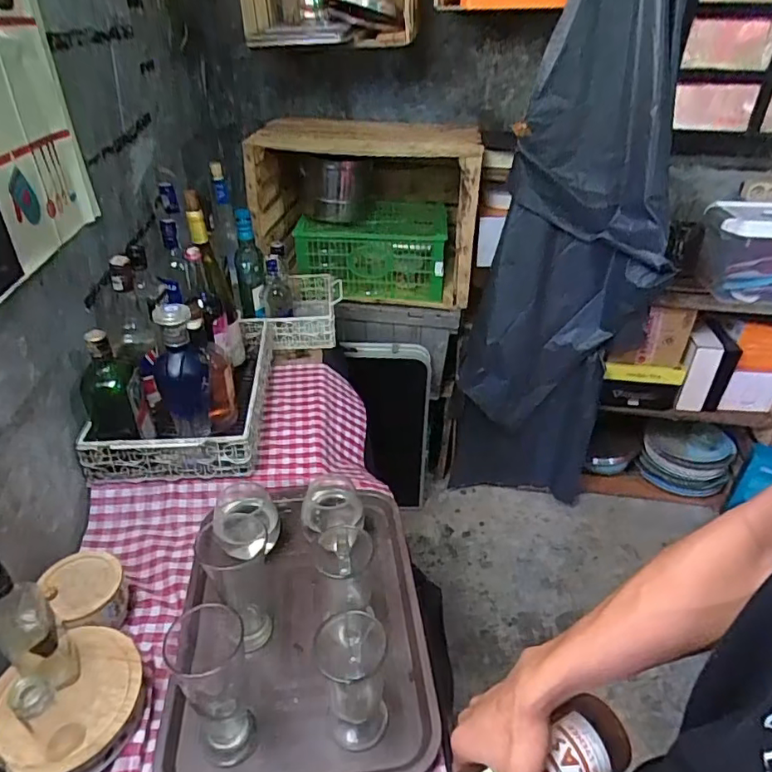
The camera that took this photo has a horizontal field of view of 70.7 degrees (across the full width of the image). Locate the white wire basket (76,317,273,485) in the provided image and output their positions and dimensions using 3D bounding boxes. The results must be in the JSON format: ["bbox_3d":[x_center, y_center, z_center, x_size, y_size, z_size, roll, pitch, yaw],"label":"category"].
[{"bbox_3d":[-0.342,0.007,0.987,0.249,0.088,0.418,-1,33,-3],"label":"white wire basket"}]

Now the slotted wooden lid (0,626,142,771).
[{"bbox_3d":[-0.337,0.332,0.578,0.131,0.026,0.141,3,39,-2],"label":"slotted wooden lid"}]

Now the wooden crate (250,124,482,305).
[{"bbox_3d":[-0.042,-0.511,1.576,0.614,0.427,0.361,8,34,10],"label":"wooden crate"}]

